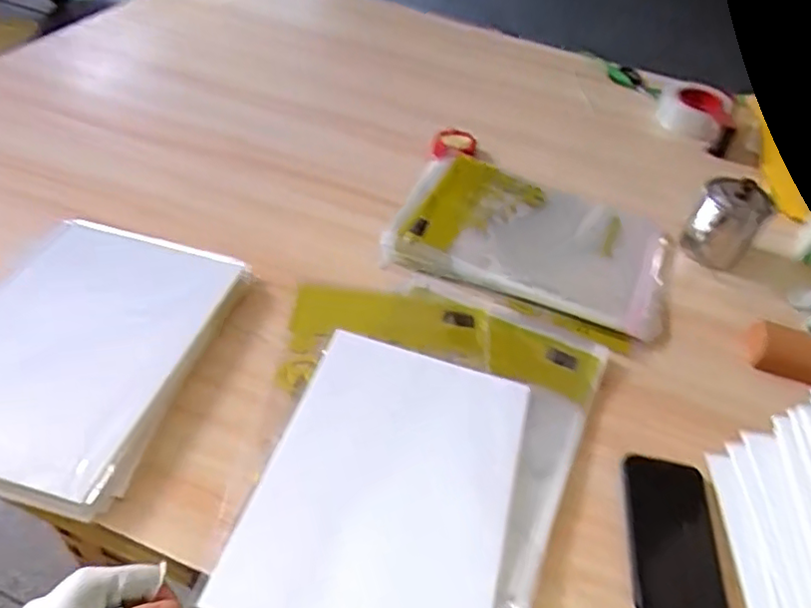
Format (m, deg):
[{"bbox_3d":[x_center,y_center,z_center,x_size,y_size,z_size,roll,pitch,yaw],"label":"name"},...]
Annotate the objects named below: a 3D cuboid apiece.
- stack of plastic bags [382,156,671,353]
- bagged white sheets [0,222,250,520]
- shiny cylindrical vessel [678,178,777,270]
[{"bbox_3d":[0.157,-0.079,0.770,0.339,0.034,0.230,21,48,12],"label":"stack of plastic bags"},{"bbox_3d":[-0.330,0.033,0.592,0.242,0.028,0.302,13,47,4],"label":"bagged white sheets"},{"bbox_3d":[0.418,-0.105,0.796,0.079,0.111,0.079,4,46,-4],"label":"shiny cylindrical vessel"}]

